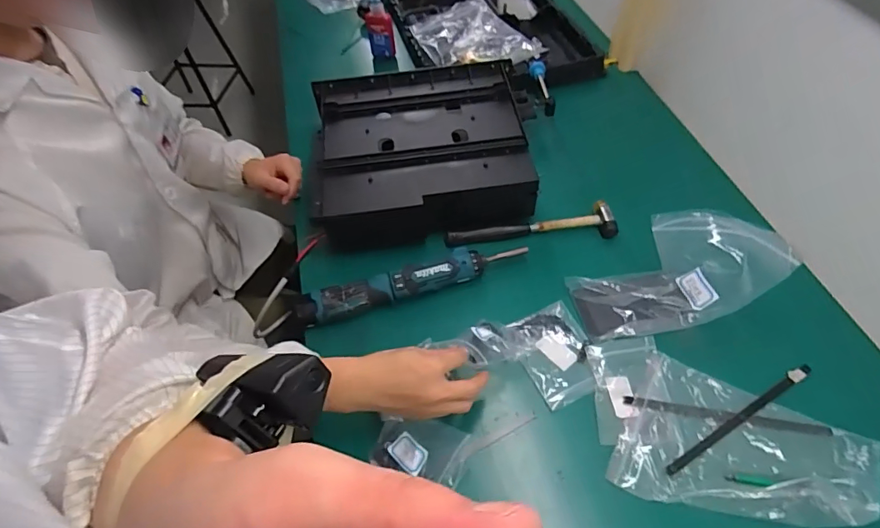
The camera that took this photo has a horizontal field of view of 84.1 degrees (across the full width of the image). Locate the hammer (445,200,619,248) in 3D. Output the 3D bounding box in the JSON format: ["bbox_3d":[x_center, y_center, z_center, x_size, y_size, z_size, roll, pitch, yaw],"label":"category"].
[{"bbox_3d":[0.136,-0.058,0.741,0.251,0.020,0.057,-4,53,0],"label":"hammer"}]

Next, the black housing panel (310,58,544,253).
[{"bbox_3d":[-0.033,-0.183,0.790,0.333,0.089,0.316,-8,53,-3],"label":"black housing panel"}]

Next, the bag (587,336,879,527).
[{"bbox_3d":[0.318,0.179,0.540,0.278,0.042,0.174,7,56,8],"label":"bag"}]

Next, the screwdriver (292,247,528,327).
[{"bbox_3d":[-0.028,0.020,0.678,0.311,0.038,0.043,-16,54,-9],"label":"screwdriver"}]

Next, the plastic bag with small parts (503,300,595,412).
[{"bbox_3d":[0.145,0.113,0.619,0.093,0.009,0.125,-18,54,-10],"label":"plastic bag with small parts"}]

